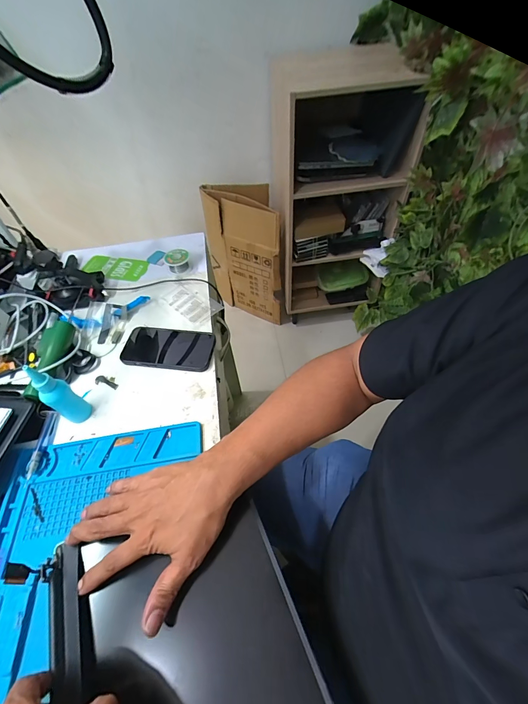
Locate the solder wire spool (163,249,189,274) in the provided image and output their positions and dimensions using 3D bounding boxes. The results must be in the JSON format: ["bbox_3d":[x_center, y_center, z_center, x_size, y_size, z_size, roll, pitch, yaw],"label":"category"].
[{"bbox_3d":[-0.181,-0.190,0.667,0.049,0.029,0.049,-11,53,-4],"label":"solder wire spool"}]

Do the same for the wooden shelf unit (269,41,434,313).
[{"bbox_3d":[0.264,-0.515,1.170,0.411,0.817,0.280,3,53,6],"label":"wooden shelf unit"}]

